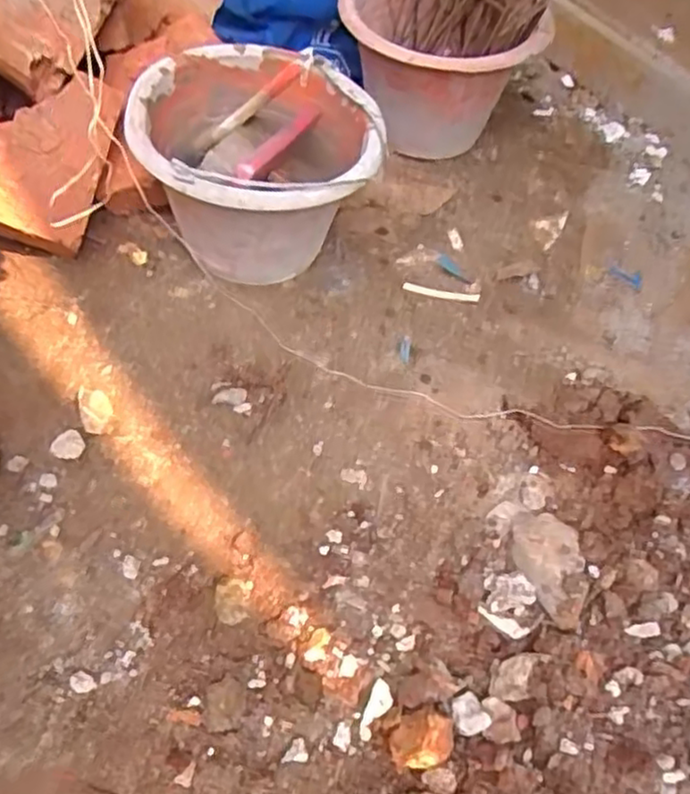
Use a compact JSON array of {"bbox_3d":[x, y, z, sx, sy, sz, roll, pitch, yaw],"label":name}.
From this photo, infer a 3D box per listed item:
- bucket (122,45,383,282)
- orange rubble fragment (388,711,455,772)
[{"bbox_3d":[-0.093,-0.235,0.754,0.232,0.190,0.247,5,55,-7],"label":"bucket"},{"bbox_3d":[0.056,0.249,0.508,0.046,0.017,0.036,-5,57,-14],"label":"orange rubble fragment"}]

